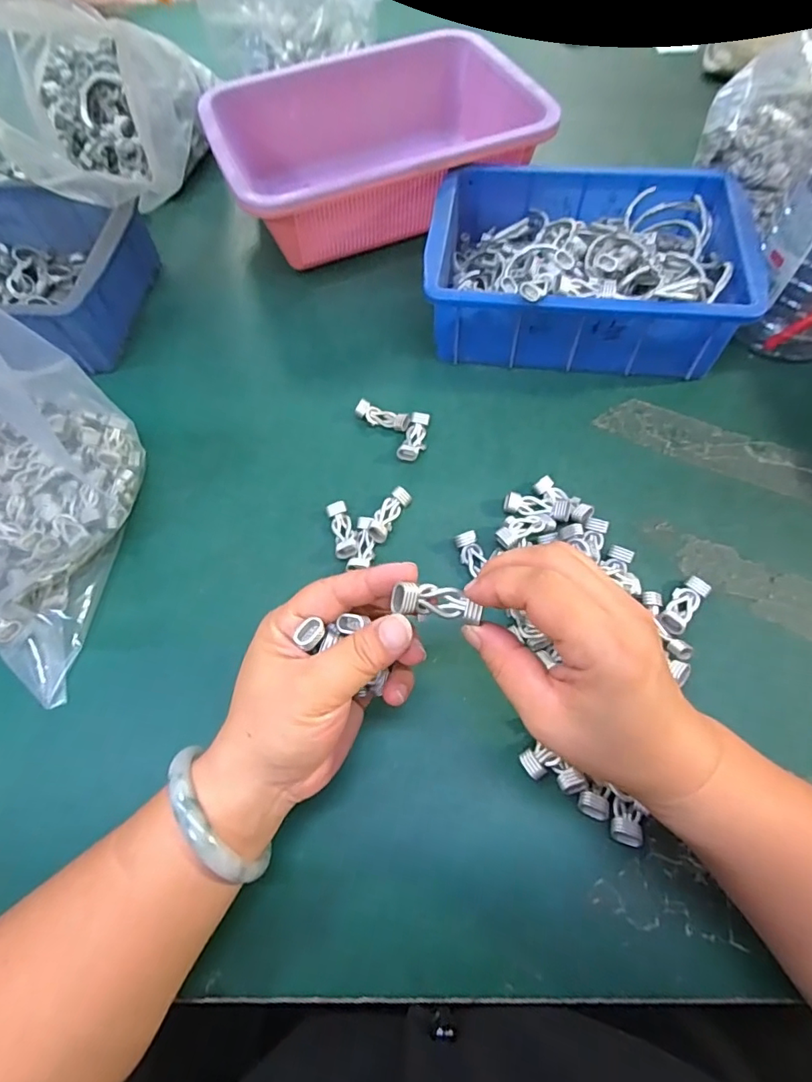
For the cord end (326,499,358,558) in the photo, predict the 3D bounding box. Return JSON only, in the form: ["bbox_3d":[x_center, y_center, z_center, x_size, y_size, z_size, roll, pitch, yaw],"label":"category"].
[{"bbox_3d":[-0.044,-0.006,0.361,0.015,0.011,0.043,-14,62,-4],"label":"cord end"}]

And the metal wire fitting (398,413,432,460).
[{"bbox_3d":[0.008,-0.081,0.400,0.017,0.009,0.044,14,64,11],"label":"metal wire fitting"}]

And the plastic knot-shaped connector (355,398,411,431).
[{"bbox_3d":[-0.018,-0.100,0.410,0.044,0.012,0.016,16,65,12],"label":"plastic knot-shaped connector"}]

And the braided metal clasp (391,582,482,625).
[{"bbox_3d":[0.014,0.029,0.238,0.041,0.011,0.015,11,60,-20],"label":"braided metal clasp"}]

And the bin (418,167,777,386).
[{"bbox_3d":[0.146,-0.229,0.431,0.236,0.079,0.173,3,63,5],"label":"bin"}]

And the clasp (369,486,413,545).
[{"bbox_3d":[-0.012,-0.019,0.363,0.014,0.016,0.044,24,66,15],"label":"clasp"}]

